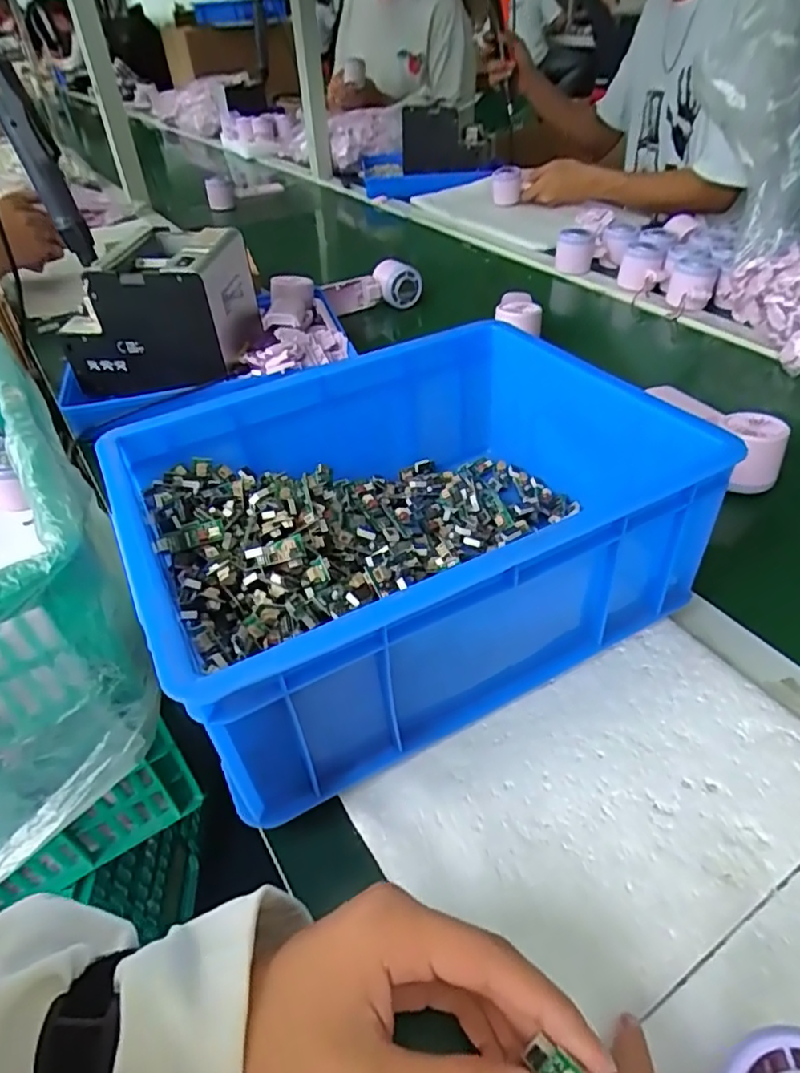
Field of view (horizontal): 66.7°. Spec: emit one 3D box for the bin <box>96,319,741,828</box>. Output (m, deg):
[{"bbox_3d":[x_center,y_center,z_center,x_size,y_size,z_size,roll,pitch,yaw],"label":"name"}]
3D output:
[{"bbox_3d":[0.003,-0.017,0.421,0.327,0.133,0.257,-22,45,-19],"label":"bin"}]

